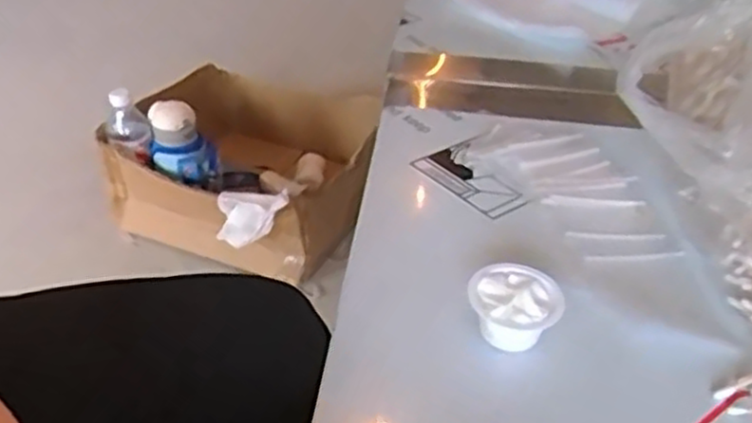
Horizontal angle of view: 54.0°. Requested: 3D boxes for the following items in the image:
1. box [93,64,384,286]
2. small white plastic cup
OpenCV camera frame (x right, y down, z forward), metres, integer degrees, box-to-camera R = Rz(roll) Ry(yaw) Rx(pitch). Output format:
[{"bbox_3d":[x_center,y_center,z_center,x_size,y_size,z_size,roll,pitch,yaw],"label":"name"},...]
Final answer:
[{"bbox_3d":[-0.233,-0.109,1.256,0.415,0.194,0.408,13,36,13],"label":"box"},{"bbox_3d":[0.081,0.057,0.434,0.052,0.030,0.049,2,35,-1],"label":"small white plastic cup"}]

